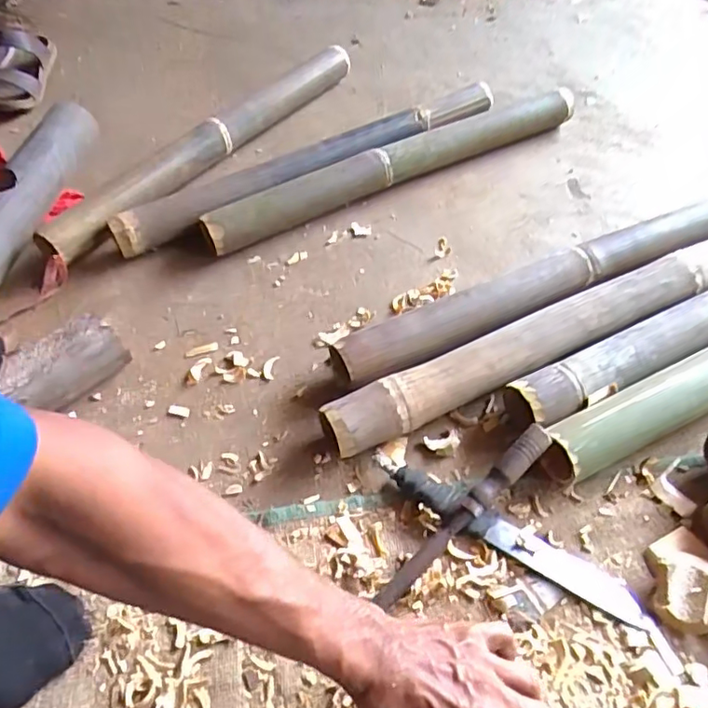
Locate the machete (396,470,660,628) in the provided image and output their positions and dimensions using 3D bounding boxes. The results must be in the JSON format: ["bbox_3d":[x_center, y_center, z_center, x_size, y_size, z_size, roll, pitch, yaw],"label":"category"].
[{"bbox_3d":[0.152,0.173,0.540,0.249,0.022,0.038,27,57,21],"label":"machete"}]

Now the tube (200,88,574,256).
[{"bbox_3d":[0.069,-0.282,0.868,0.611,0.066,0.052,-22,55,-12],"label":"tube"}]

